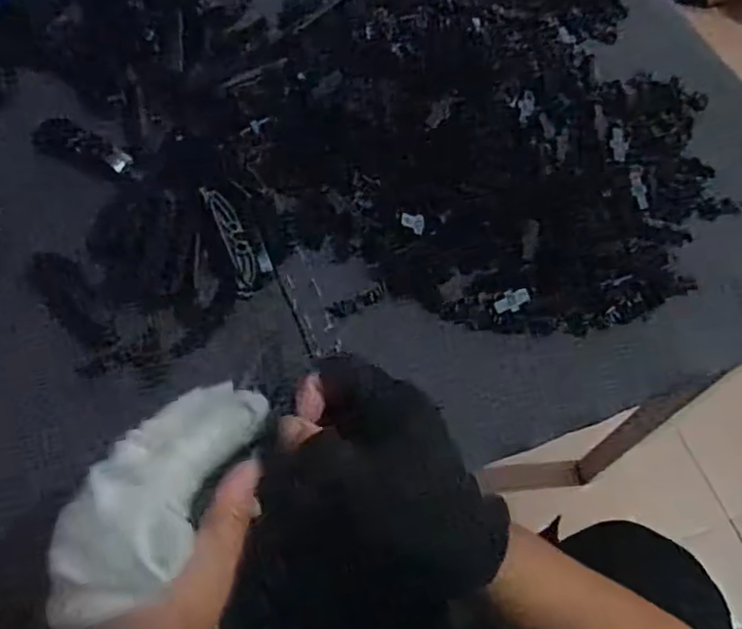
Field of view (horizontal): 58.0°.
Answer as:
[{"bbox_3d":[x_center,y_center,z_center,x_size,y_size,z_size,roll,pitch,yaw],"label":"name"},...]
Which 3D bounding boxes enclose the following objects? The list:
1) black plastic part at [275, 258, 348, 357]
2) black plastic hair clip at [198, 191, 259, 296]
[{"bbox_3d":[-0.040,-0.004,0.431,0.022,0.004,0.075,-20,65,-14],"label":"black plastic part"},{"bbox_3d":[-0.088,-0.048,0.431,0.017,0.019,0.076,-19,64,-13],"label":"black plastic hair clip"}]

